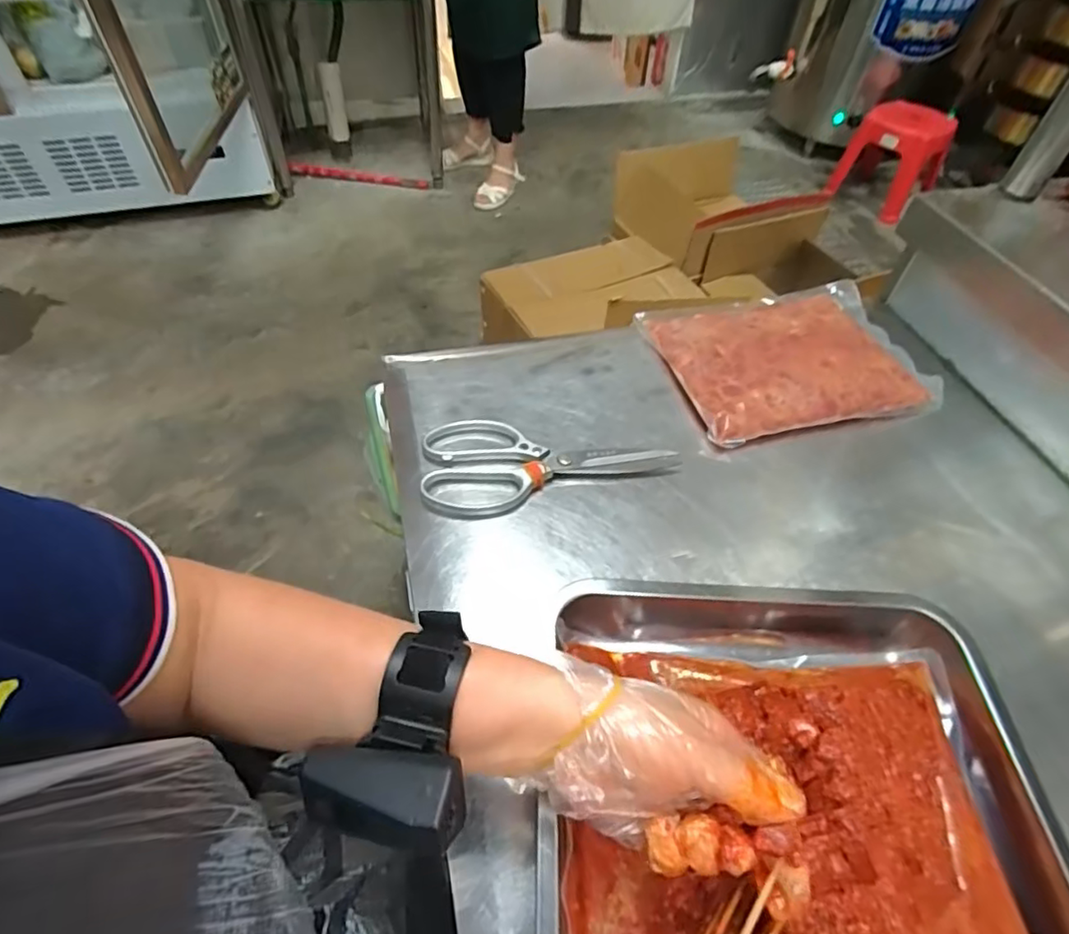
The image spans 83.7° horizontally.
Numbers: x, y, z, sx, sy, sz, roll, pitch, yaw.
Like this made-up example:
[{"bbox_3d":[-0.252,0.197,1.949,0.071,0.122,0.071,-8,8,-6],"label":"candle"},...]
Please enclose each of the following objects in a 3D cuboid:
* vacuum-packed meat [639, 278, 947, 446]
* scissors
[{"bbox_3d":[0.270,-0.123,0.635,0.270,0.028,0.204,-12,52,-12],"label":"vacuum-packed meat"},{"bbox_3d":[0.009,-0.012,0.537,0.221,0.020,0.101,-12,52,-12],"label":"scissors"}]

